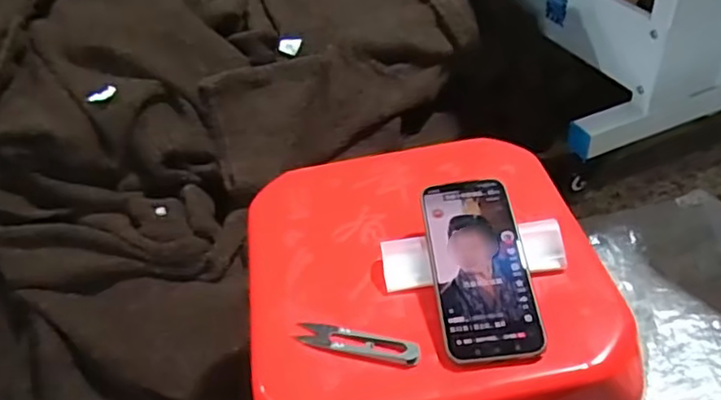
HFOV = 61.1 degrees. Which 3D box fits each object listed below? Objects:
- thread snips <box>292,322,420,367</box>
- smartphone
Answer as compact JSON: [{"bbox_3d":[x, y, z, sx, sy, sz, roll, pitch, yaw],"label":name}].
[{"bbox_3d":[-0.002,0.110,0.477,0.097,0.010,0.028,8,43,15],"label":"thread snips"},{"bbox_3d":[0.095,0.052,0.493,0.075,0.006,0.156,-6,57,-1],"label":"smartphone"}]

